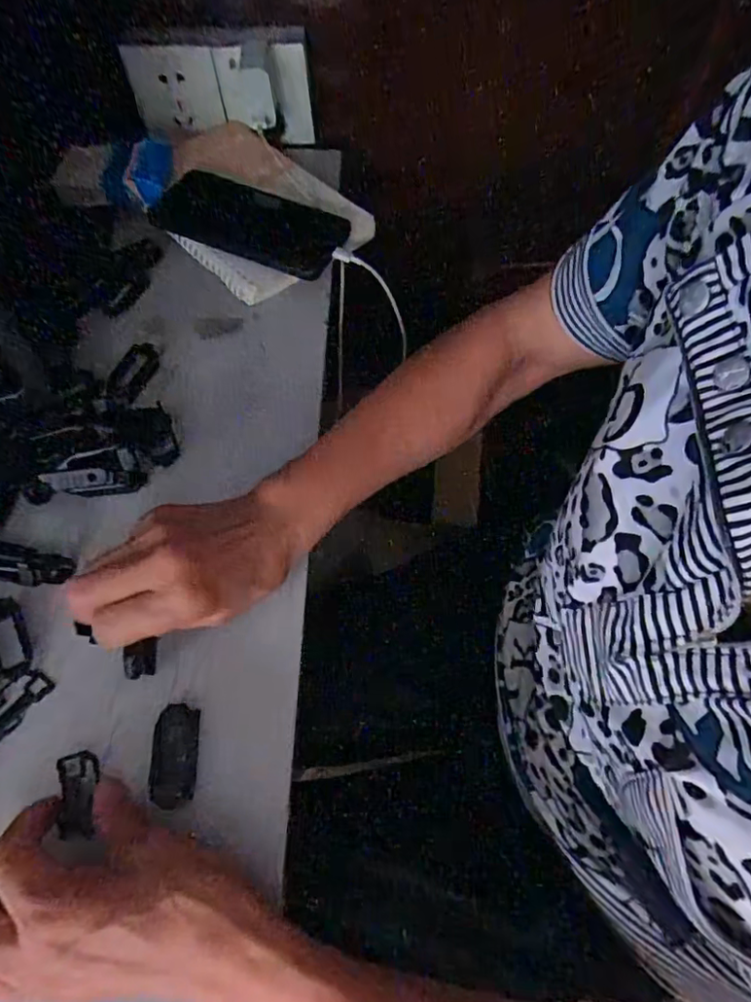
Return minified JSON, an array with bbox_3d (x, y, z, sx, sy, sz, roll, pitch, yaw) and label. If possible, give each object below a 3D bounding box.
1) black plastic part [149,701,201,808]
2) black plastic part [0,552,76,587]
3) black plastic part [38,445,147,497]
[{"bbox_3d":[-0.110,0.138,0.312,0.024,0.011,0.051,-4,63,-5],"label":"black plastic part"},{"bbox_3d":[-0.223,0.042,0.355,0.066,0.008,0.019,5,63,0],"label":"black plastic part"},{"bbox_3d":[-0.185,-0.018,0.377,0.058,0.014,0.033,-10,106,-13],"label":"black plastic part"}]

